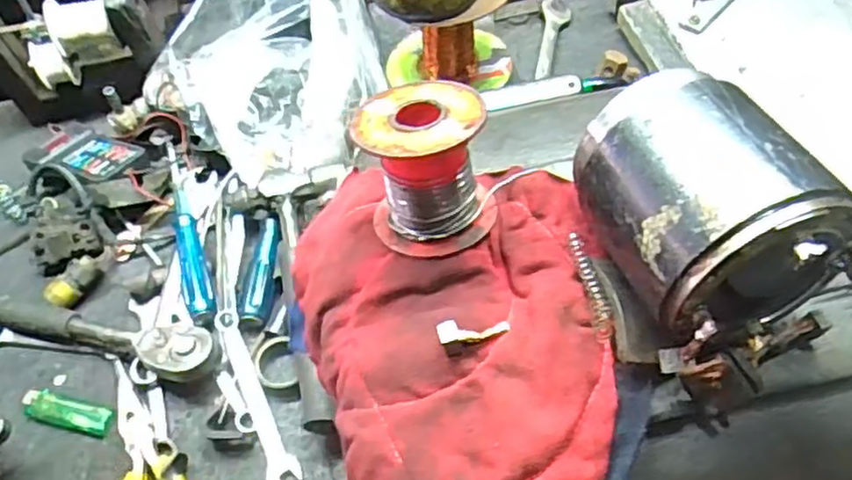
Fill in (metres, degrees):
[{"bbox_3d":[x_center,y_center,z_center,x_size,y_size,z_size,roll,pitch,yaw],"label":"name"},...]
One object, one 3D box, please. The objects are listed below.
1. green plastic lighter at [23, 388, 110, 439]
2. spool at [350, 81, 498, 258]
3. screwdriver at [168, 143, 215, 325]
[{"bbox_3d":[-0.293,0.140,0.557,0.076,0.009,0.022,10,56,12],"label":"green plastic lighter"},{"bbox_3d":[0.000,-0.032,0.283,0.054,0.053,0.059,-4,54,2],"label":"spool"},{"bbox_3d":[-0.215,-0.008,0.618,0.019,0.026,0.194,-19,55,-8],"label":"screwdriver"}]

